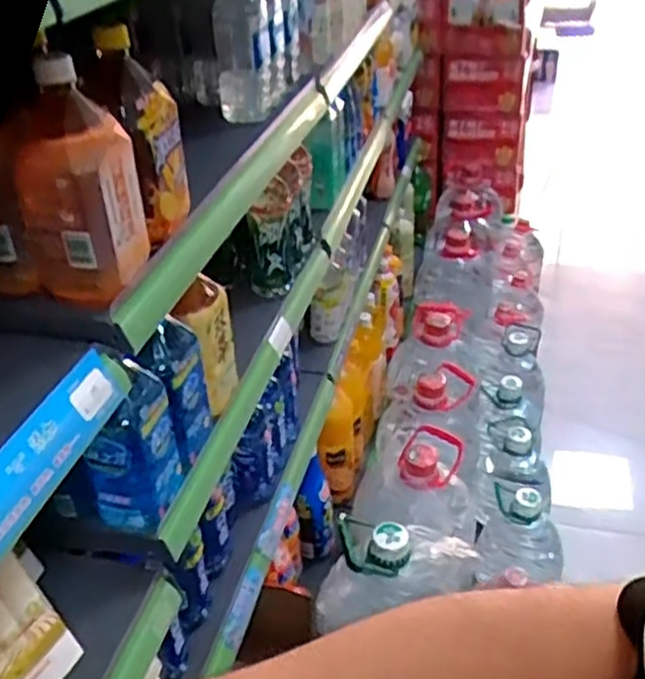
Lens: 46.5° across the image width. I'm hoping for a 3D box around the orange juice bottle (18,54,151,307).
[{"bbox_3d":[-0.203,-0.127,0.620,0.079,0.179,0.086,2,34,10],"label":"orange juice bottle"}]

